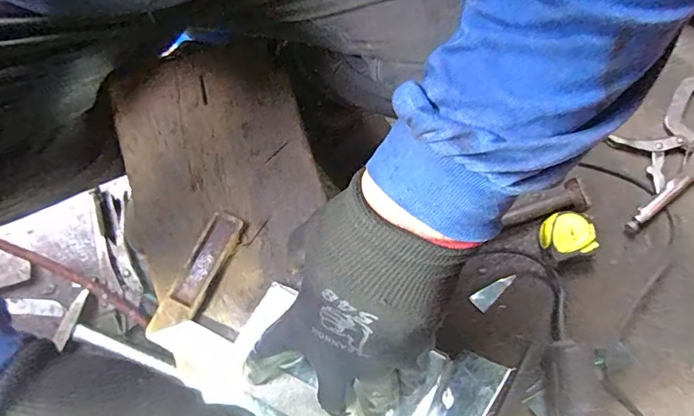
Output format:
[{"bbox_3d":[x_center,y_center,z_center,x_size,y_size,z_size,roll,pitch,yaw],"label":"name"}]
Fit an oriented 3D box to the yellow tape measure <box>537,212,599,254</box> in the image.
[{"bbox_3d":[0.292,0.035,0.645,0.062,0.035,0.052,-1,77,1],"label":"yellow tape measure"}]

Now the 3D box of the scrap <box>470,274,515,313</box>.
[{"bbox_3d":[0.201,0.113,0.660,0.066,0.004,0.026,-40,69,-2],"label":"scrap"}]

